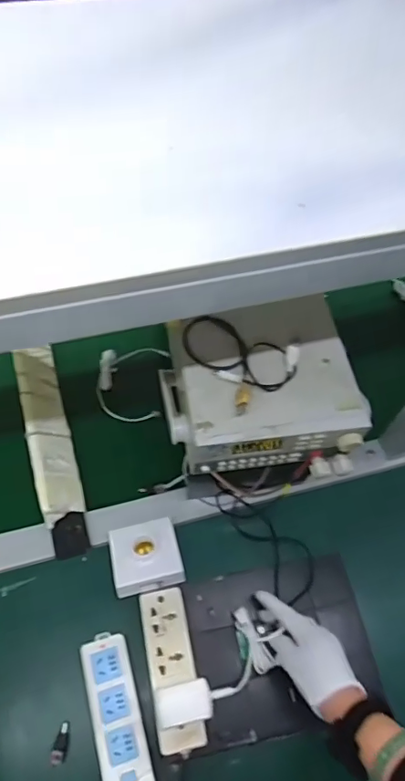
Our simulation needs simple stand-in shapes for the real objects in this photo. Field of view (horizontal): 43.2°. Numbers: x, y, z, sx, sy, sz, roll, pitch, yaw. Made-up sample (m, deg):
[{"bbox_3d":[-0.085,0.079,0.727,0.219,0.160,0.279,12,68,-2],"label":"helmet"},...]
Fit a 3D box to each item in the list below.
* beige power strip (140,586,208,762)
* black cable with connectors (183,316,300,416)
[{"bbox_3d":[-0.036,0.332,0.615,0.053,0.034,0.170,-9,61,-9],"label":"beige power strip"},{"bbox_3d":[0.049,-0.051,0.640,0.116,0.018,0.135,-31,67,-20],"label":"black cable with connectors"}]

